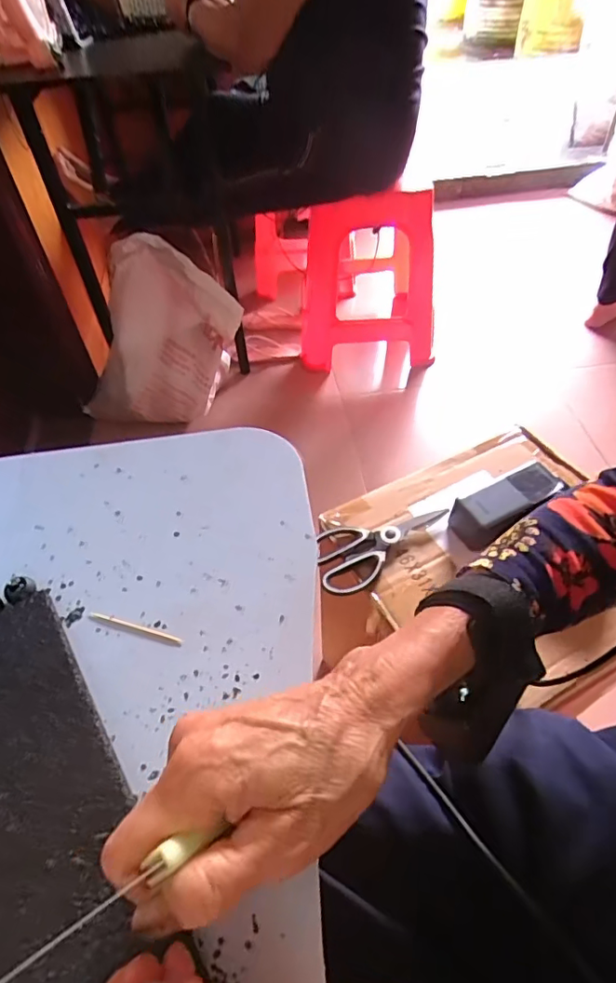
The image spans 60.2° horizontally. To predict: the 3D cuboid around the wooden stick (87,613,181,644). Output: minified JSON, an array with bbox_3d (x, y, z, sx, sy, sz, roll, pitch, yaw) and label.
[{"bbox_3d":[-0.103,0.080,0.317,0.061,0.004,0.004,13,52,13],"label":"wooden stick"}]

